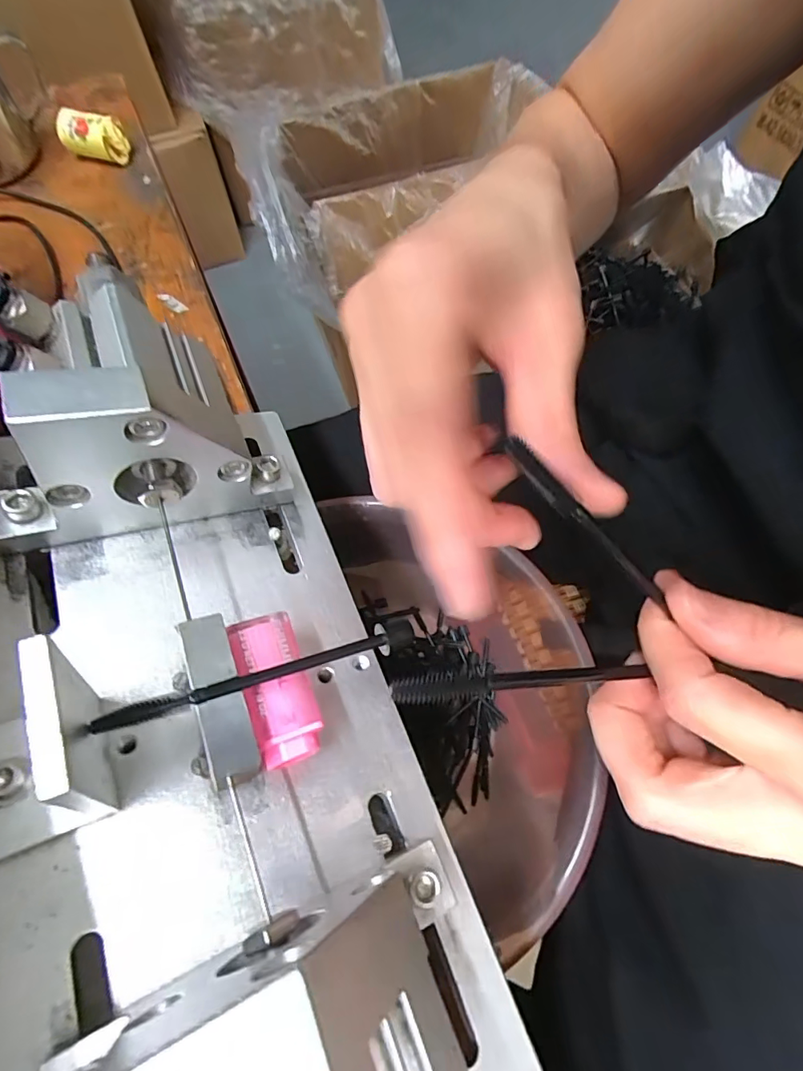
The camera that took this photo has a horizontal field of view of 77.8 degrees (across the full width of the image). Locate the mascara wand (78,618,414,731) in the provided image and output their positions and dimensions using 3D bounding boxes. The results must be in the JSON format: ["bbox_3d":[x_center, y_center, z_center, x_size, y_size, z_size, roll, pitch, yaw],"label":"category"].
[{"bbox_3d":[-0.041,0.044,0.159,0.099,0.004,0.010,-12,65,-24],"label":"mascara wand"}]

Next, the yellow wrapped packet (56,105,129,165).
[{"bbox_3d":[-0.213,-0.273,0.340,0.044,0.023,0.019,6,67,4],"label":"yellow wrapped packet"}]

